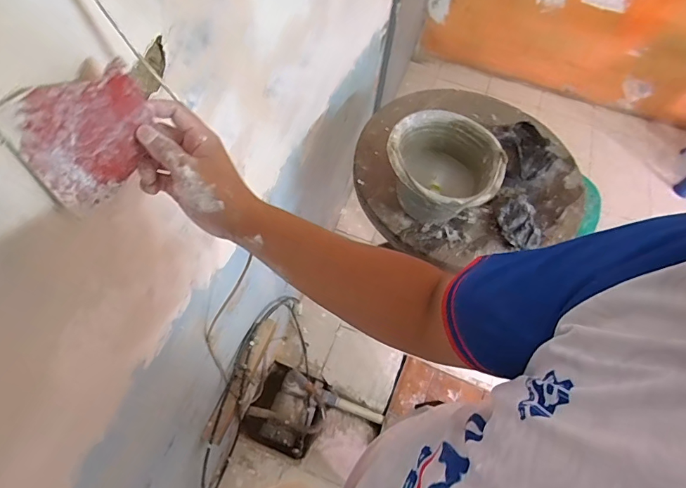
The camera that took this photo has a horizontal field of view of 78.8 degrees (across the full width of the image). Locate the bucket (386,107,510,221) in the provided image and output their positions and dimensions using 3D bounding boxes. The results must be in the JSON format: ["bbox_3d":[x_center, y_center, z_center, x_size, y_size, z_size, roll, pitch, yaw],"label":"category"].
[{"bbox_3d":[0.216,-0.153,0.951,0.239,0.165,0.252,2,59,-4],"label":"bucket"}]

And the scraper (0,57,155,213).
[{"bbox_3d":[-0.216,-0.092,0.361,0.004,0.113,0.107,33,61,20],"label":"scraper"}]

